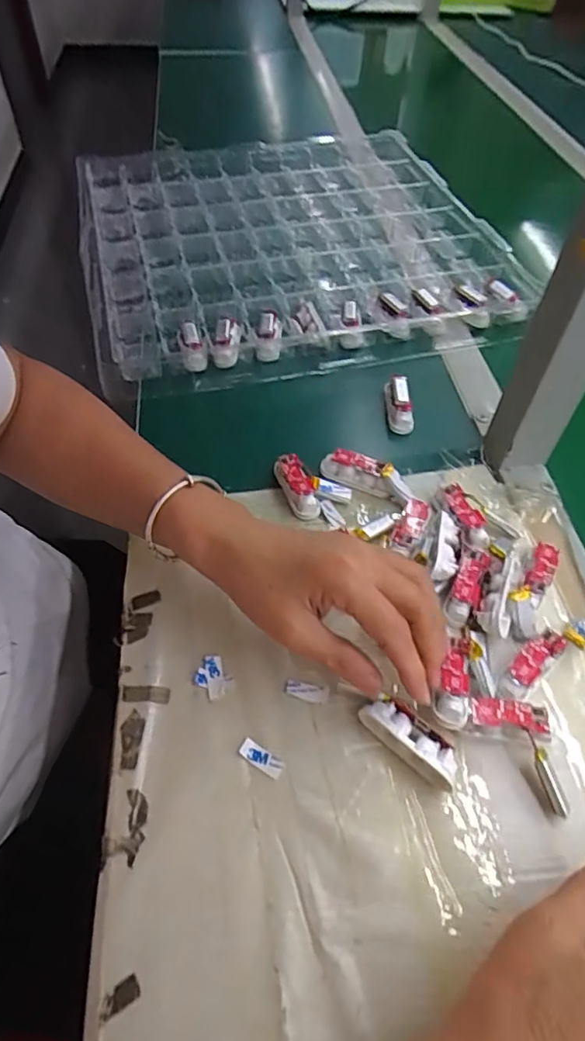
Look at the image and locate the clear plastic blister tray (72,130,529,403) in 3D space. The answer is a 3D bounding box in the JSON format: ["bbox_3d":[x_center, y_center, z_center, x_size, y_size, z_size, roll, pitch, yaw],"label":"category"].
[{"bbox_3d":[-0.011,-0.336,0.666,0.447,0.038,0.460,-11,54,-10],"label":"clear plastic blister tray"}]

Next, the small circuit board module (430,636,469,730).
[{"bbox_3d":[0.099,0.098,0.334,0.020,0.022,0.056,22,55,14],"label":"small circuit board module"}]

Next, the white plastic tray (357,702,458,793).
[{"bbox_3d":[0.069,0.127,0.325,0.061,0.022,0.020,35,59,22],"label":"white plastic tray"}]

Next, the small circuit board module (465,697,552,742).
[{"bbox_3d":[0.127,0.119,0.332,0.046,0.019,0.017,6,53,3],"label":"small circuit board module"}]

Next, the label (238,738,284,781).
[{"bbox_3d":[-0.018,0.138,0.323,0.028,0.004,0.011,29,57,19],"label":"label"}]

